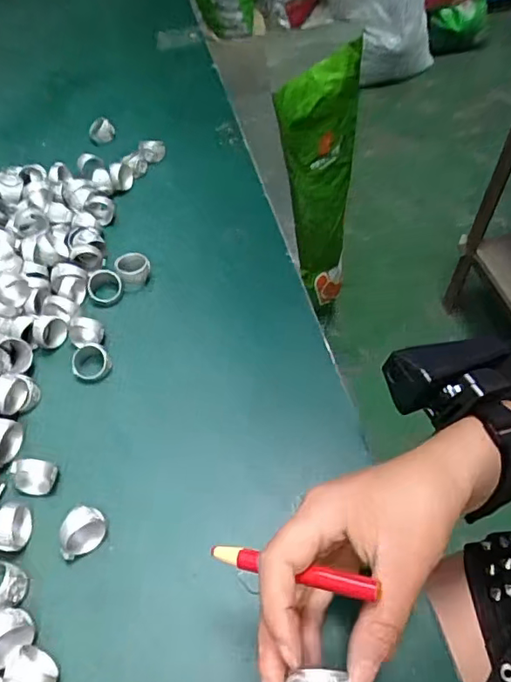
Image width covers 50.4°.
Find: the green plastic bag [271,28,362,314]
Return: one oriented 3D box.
[{"bbox_3d":[0.125,-0.222,0.979,0.040,0.534,0.193,31,57,32],"label":"green plastic bag"}]

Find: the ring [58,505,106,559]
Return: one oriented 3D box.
[{"bbox_3d":[-0.098,0.107,0.306,0.017,0.021,0.028,38,63,25],"label":"ring"}]

